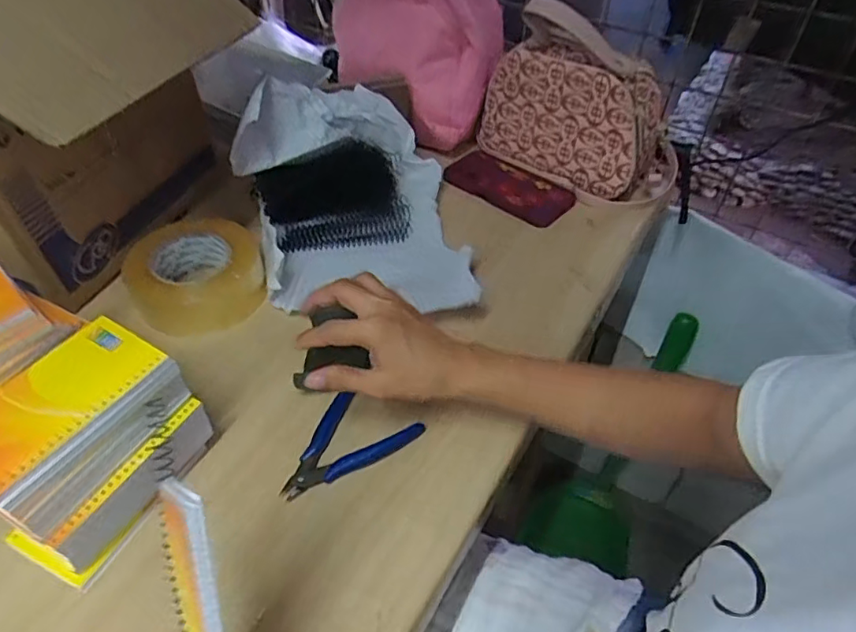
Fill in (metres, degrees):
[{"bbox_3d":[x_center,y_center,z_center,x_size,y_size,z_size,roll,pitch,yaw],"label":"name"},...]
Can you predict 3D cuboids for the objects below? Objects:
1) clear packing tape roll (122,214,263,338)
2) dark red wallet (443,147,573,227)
[{"bbox_3d":[-0.238,-0.048,0.583,0.126,0.047,0.119,-10,48,-9],"label":"clear packing tape roll"},{"bbox_3d":[0.102,-0.168,0.726,0.169,0.010,0.082,31,55,26],"label":"dark red wallet"}]

